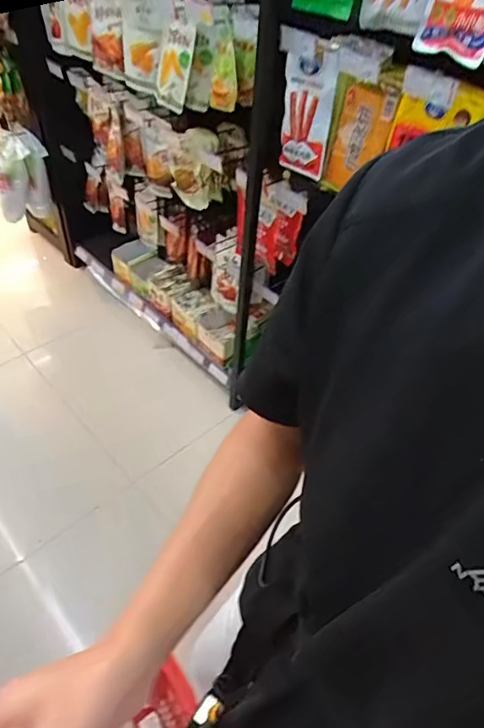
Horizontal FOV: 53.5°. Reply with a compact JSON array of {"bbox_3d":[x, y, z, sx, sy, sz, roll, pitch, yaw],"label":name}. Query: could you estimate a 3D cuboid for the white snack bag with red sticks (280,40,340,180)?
[{"bbox_3d":[0.139,-0.542,1.040,0.103,0.255,0.064,9,46,4],"label":"white snack bag with red sticks"}]

